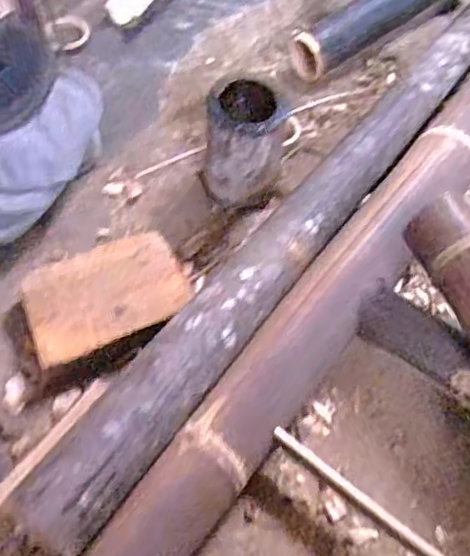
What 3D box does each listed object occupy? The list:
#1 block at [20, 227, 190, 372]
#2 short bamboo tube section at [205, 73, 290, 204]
[{"bbox_3d":[-0.134,0.024,0.665,0.163,0.047,0.120,-18,59,-16],"label":"block"},{"bbox_3d":[0.012,-0.156,0.744,0.092,0.124,0.097,3,55,-2],"label":"short bamboo tube section"}]

